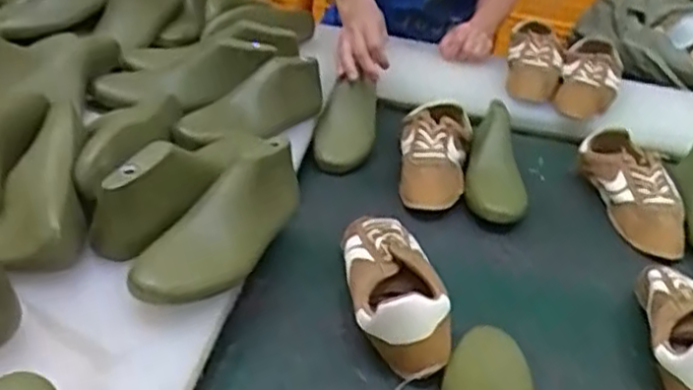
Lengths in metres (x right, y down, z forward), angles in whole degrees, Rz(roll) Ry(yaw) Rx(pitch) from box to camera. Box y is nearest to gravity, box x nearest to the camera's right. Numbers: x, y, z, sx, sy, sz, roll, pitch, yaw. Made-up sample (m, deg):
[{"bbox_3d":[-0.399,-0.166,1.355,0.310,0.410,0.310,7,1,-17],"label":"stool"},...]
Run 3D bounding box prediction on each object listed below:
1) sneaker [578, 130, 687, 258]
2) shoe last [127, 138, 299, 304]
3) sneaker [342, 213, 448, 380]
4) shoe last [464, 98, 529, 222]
[{"bbox_3d":[0.403,-0.005,1.034,0.086,0.075,0.237,-2,46,-14],"label":"sneaker"},{"bbox_3d":[-0.122,0.030,0.720,0.081,0.087,0.232,19,34,17],"label":"shoe last"},{"bbox_3d":[0.044,0.092,0.763,0.084,0.081,0.211,1,33,-11],"label":"sneaker"},{"bbox_3d":[0.208,-0.051,1.033,0.080,0.064,0.234,7,44,0],"label":"shoe last"}]

